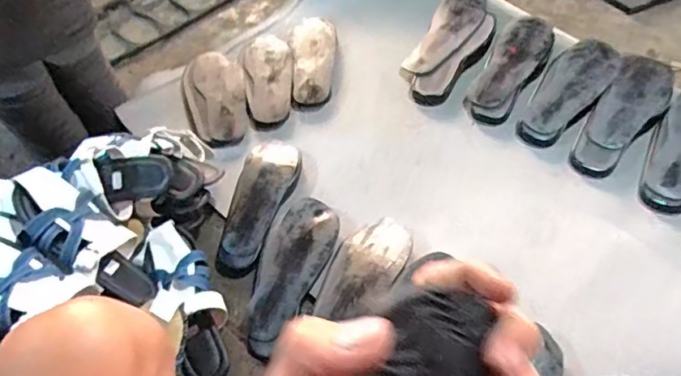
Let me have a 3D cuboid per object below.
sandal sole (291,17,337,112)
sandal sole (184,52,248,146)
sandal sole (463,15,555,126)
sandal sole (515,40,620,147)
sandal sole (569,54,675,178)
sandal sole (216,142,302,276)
[{"bbox_3d":[-0.054,-0.258,1.084,0.087,0.020,0.260,-2,54,3],"label":"sandal sole"},{"bbox_3d":[-0.240,-0.180,1.026,0.115,0.041,0.246,-16,54,-7],"label":"sandal sole"},{"bbox_3d":[0.326,-0.226,1.007,0.105,0.047,0.276,24,59,20],"label":"sandal sole"},{"bbox_3d":[0.406,-0.174,0.955,0.102,0.019,0.248,34,75,25],"label":"sandal sole"},{"bbox_3d":[0.492,-0.127,0.918,0.099,0.046,0.279,30,61,23],"label":"sandal sole"},{"bbox_3d":[-0.131,0.022,0.867,0.094,0.034,0.260,9,55,10],"label":"sandal sole"}]

